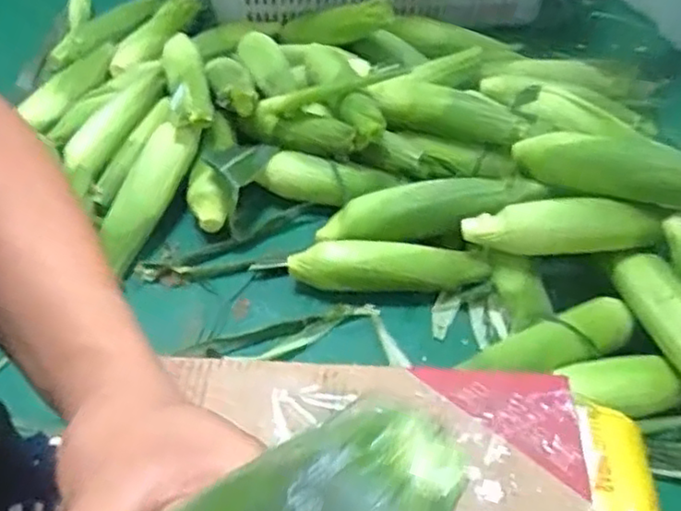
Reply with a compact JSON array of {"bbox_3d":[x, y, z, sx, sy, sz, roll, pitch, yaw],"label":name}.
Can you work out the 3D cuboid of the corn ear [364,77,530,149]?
[{"bbox_3d":[0.124,-0.177,0.791,0.208,0.057,0.058,21,53,17],"label":"corn ear"}]

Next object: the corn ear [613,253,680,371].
[{"bbox_3d":[0.316,0.064,0.613,0.047,0.059,0.159,-14,51,-12],"label":"corn ear"}]

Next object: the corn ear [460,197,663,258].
[{"bbox_3d":[0.223,-0.030,0.670,0.190,0.042,0.052,-1,48,18],"label":"corn ear"}]

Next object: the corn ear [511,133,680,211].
[{"bbox_3d":[0.283,-0.086,0.654,0.243,0.050,0.053,21,50,40],"label":"corn ear"}]

